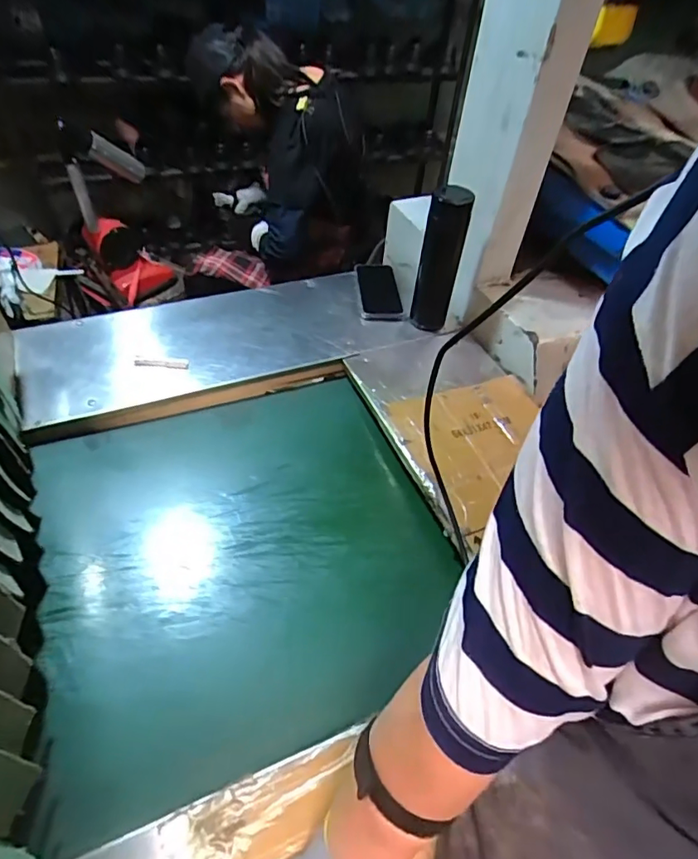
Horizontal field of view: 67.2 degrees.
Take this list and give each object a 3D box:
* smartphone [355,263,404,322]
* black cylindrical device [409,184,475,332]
[{"bbox_3d":[0.055,-0.261,0.989,0.080,0.011,0.171,-1,49,-6],"label":"smartphone"},{"bbox_3d":[0.148,-0.269,0.858,0.061,0.226,0.060,13,49,6],"label":"black cylindrical device"}]

